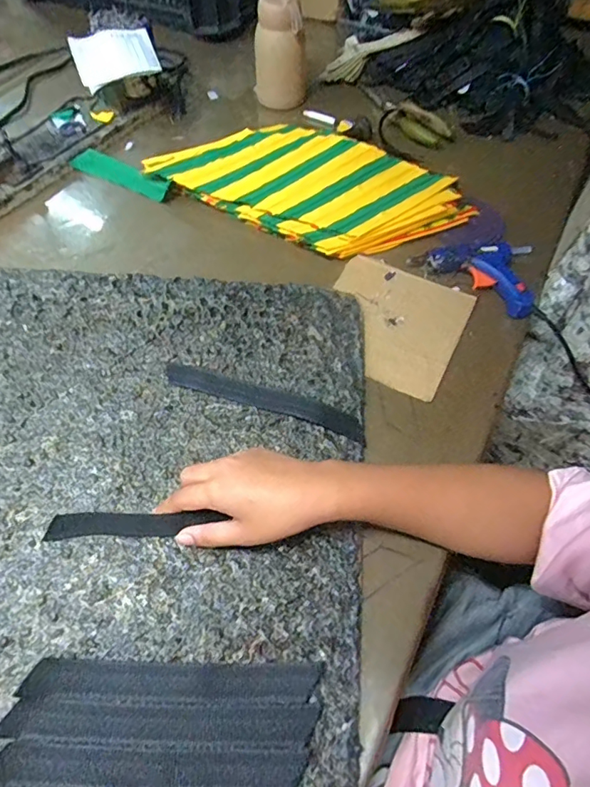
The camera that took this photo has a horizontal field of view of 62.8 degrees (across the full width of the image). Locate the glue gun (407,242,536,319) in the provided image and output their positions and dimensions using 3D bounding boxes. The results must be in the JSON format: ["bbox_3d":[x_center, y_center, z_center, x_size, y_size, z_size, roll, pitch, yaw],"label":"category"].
[{"bbox_3d":[0.223,-0.158,0.576,0.143,0.027,0.100,27,63,14],"label":"glue gun"}]

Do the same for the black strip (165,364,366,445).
[{"bbox_3d":[-0.031,0.004,0.480,0.206,0.004,0.026,16,61,9],"label":"black strip"}]

